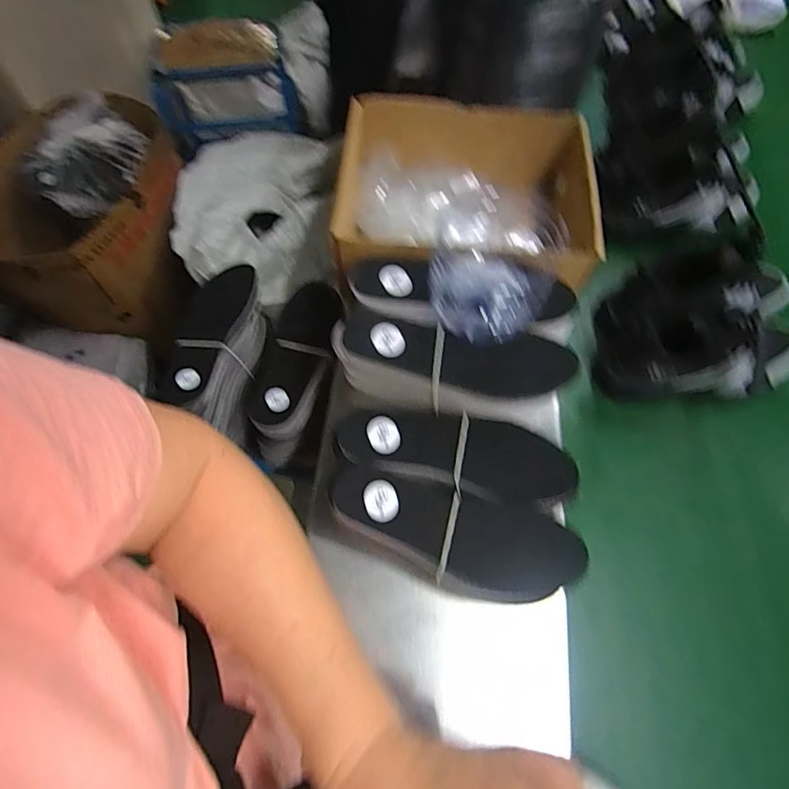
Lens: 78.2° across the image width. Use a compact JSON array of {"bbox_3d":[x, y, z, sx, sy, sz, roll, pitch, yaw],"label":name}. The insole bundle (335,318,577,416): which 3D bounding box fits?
[{"bbox_3d":[0.056,-0.020,0.463,0.224,0.085,0.073,6,65,4],"label":"insole bundle"}]

